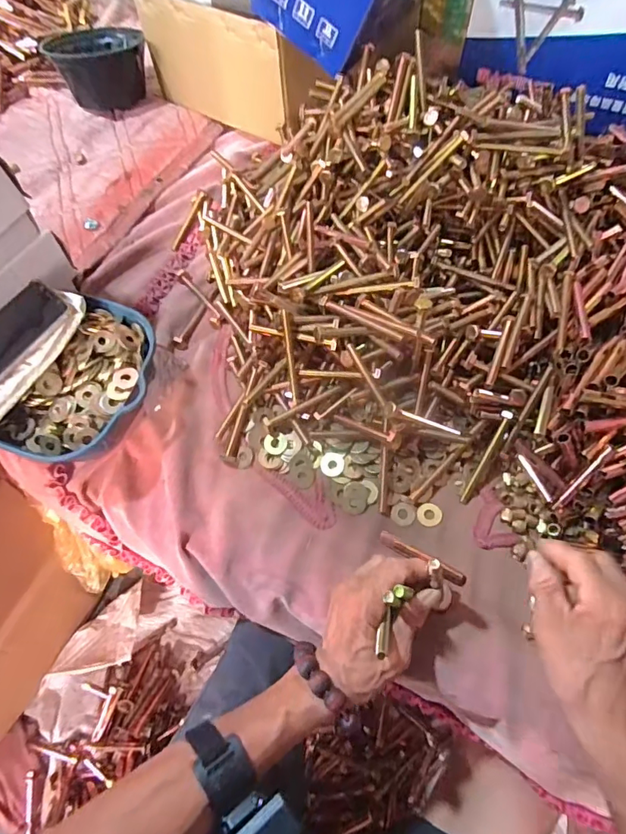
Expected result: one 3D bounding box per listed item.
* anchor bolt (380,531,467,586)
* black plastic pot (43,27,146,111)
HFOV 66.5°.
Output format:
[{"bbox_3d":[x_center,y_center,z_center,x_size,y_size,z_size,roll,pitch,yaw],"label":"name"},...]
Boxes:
[{"bbox_3d":[0.106,0.136,0.462,0.087,0.013,0.012,26,66,16],"label":"anchor bolt"},{"bbox_3d":[-0.357,-0.598,0.820,0.155,0.082,0.109,-30,67,-14],"label":"black plastic pot"}]

